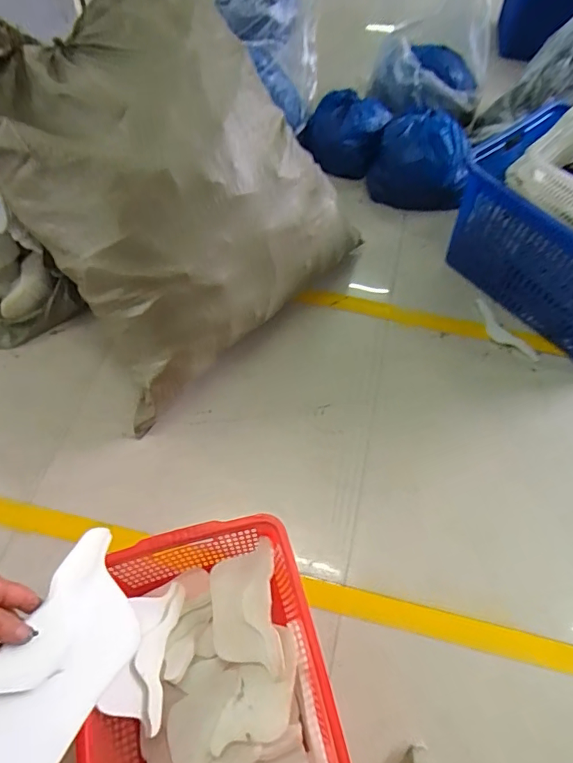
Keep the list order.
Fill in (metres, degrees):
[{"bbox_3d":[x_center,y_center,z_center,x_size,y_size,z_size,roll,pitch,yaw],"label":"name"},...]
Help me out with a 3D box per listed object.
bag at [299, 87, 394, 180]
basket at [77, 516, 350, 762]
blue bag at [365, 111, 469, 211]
[{"bbox_3d":[0.204,-0.895,1.713,0.279,0.182,0.262,22,64,10],"label":"bag"},{"bbox_3d":[-0.127,0.575,0.838,0.397,0.206,0.567,-12,62,-8],"label":"basket"},{"bbox_3d":[0.463,-0.787,1.630,0.328,0.211,0.279,7,61,2],"label":"blue bag"}]

